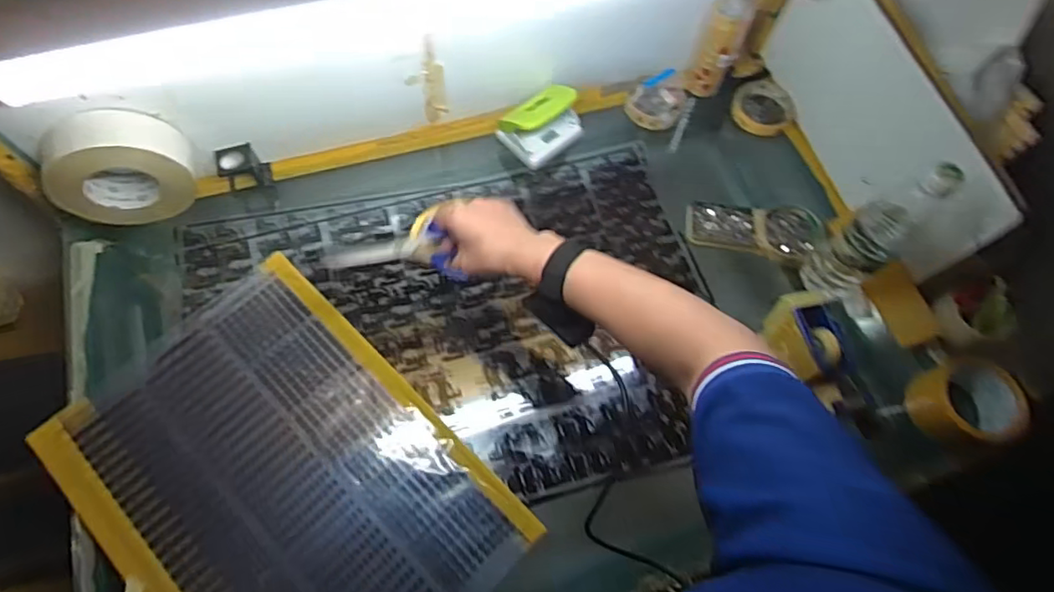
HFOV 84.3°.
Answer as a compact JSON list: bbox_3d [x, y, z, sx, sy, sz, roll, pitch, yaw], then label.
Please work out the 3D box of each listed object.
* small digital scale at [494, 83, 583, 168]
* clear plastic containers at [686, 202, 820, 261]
[{"bbox_3d":[0.020,-0.240,0.797,0.104,0.065,0.081,-38,72,-18],"label":"small digital scale"},{"bbox_3d":[0.300,-0.087,0.770,0.174,0.021,0.072,9,65,1],"label":"clear plastic containers"}]

